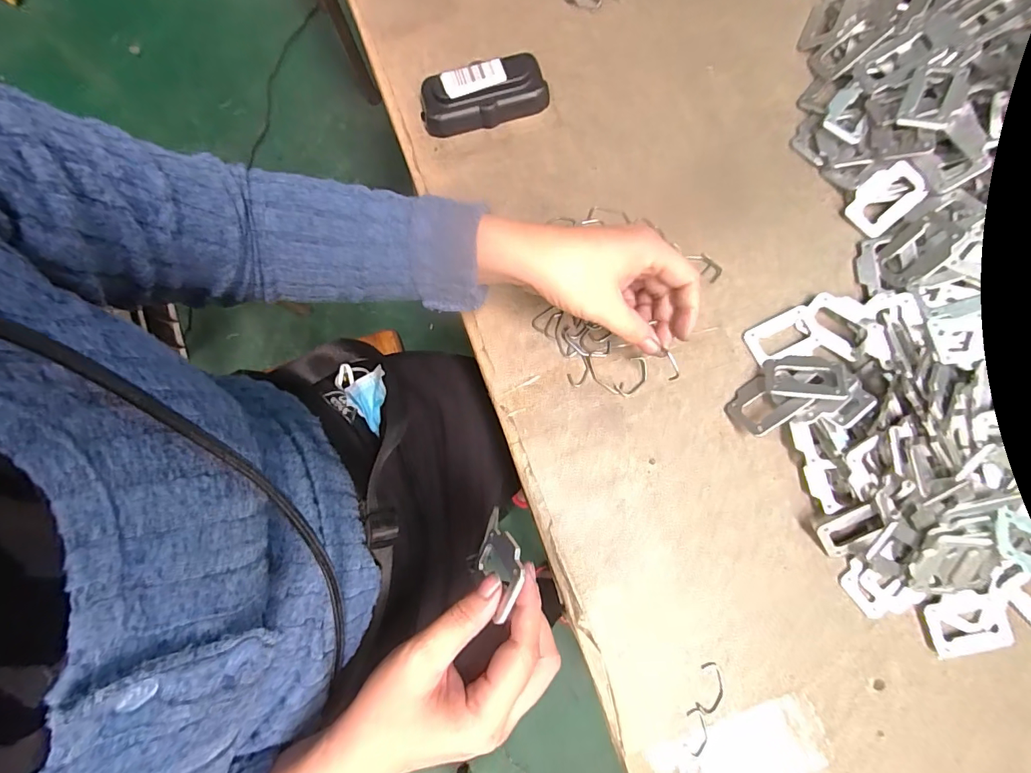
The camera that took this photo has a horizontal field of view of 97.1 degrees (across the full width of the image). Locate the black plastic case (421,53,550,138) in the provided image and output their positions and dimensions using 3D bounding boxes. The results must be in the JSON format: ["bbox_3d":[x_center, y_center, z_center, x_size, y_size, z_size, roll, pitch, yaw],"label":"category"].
[{"bbox_3d":[-0.028,-0.252,0.393,0.107,0.026,0.040,-16,80,-2],"label":"black plastic case"}]

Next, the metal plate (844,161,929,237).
[{"bbox_3d":[0.293,-0.150,0.362,0.037,0.004,0.053,46,109,7],"label":"metal plate"}]

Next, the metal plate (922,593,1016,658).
[{"bbox_3d":[0.313,0.163,0.315,0.053,0.005,0.039,-11,79,-1],"label":"metal plate"}]

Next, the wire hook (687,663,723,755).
[{"bbox_3d":[0.130,0.223,0.314,0.018,0.004,0.060,21,81,5],"label":"wire hook"}]

